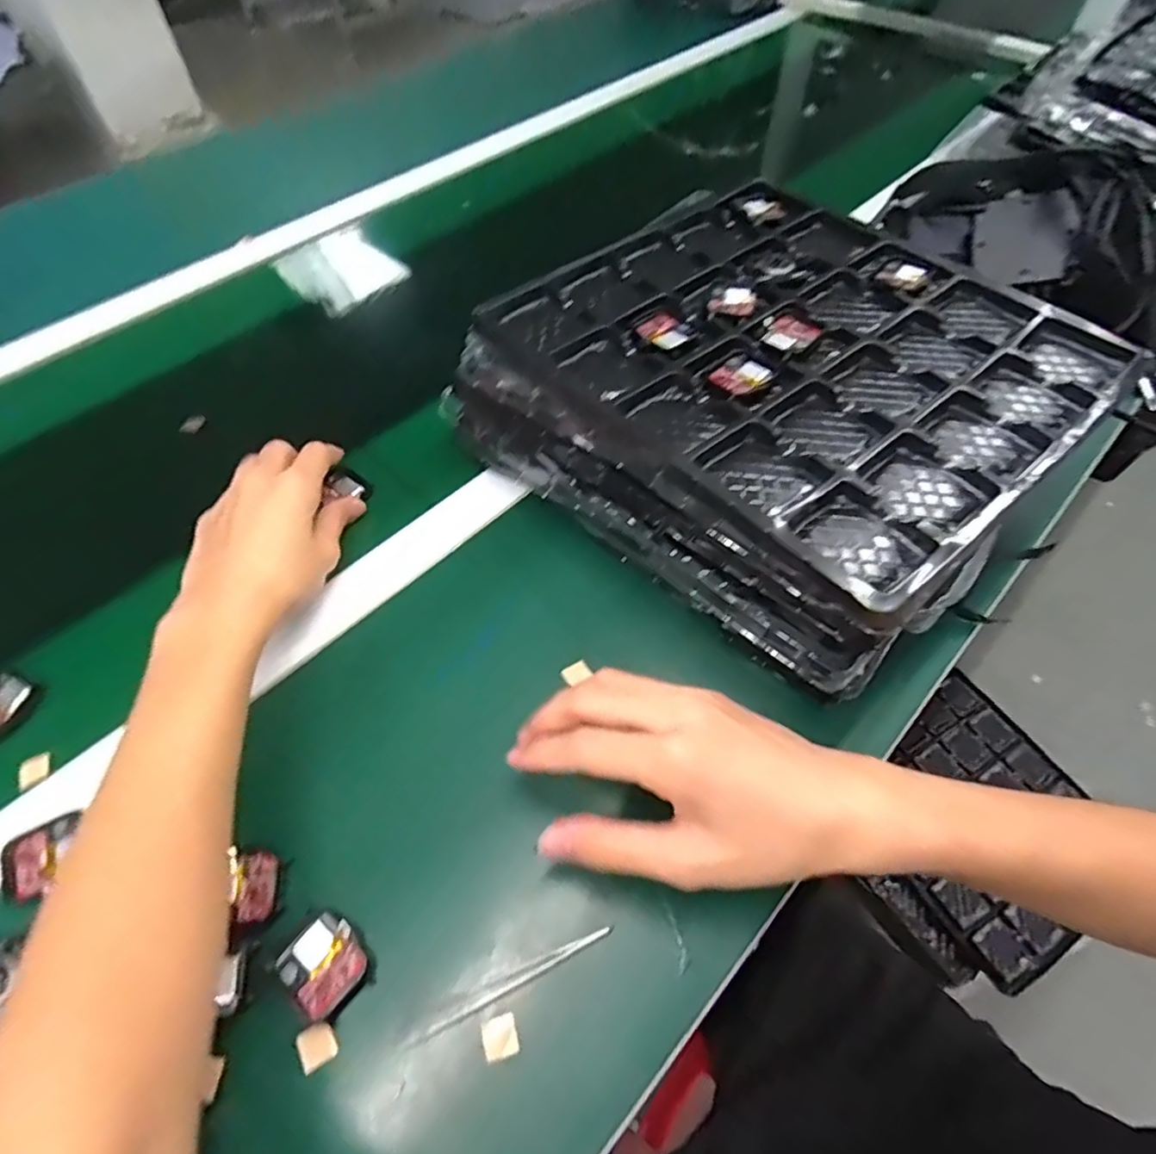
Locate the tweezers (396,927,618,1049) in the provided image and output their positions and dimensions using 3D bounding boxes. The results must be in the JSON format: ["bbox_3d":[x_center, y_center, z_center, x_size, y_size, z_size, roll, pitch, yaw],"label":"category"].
[{"bbox_3d":[-0.034,0.197,0.312,0.106,0.013,0.010,-21,58,-12],"label":"tweezers"}]

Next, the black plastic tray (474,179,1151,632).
[{"bbox_3d":[0.145,-0.161,0.438,0.302,0.022,0.342,-37,62,-21],"label":"black plastic tray"}]

